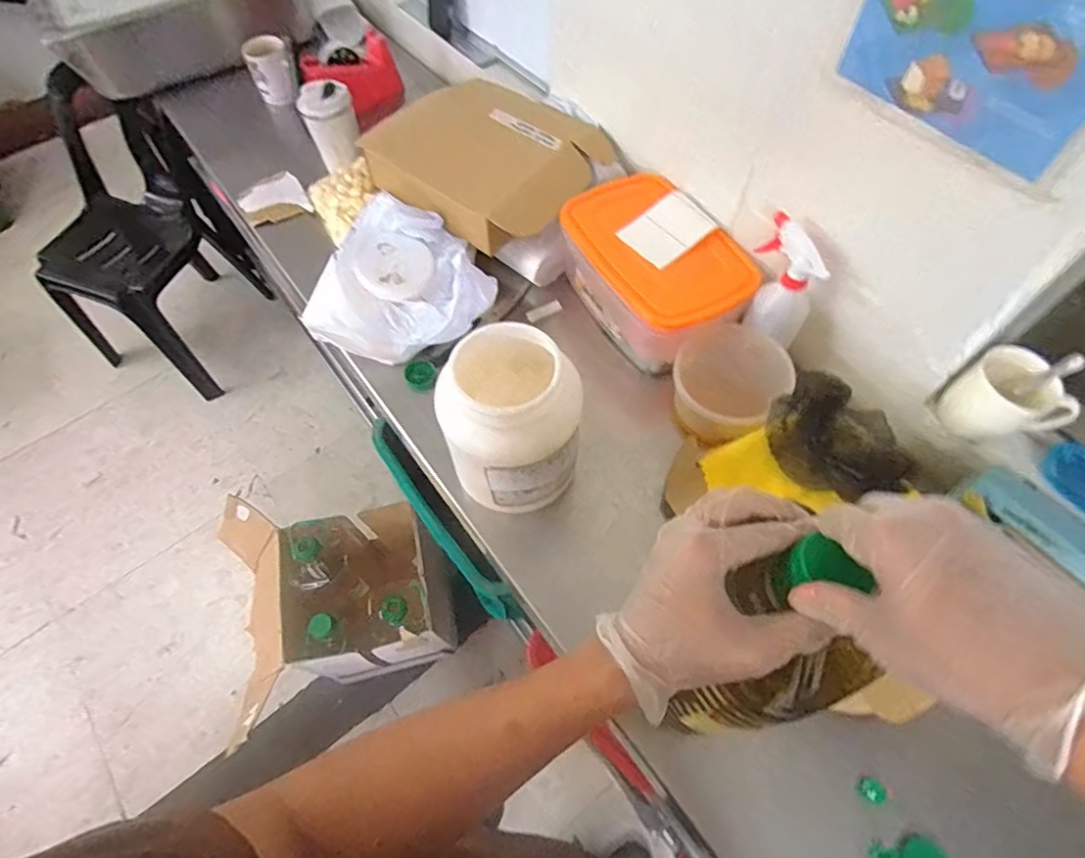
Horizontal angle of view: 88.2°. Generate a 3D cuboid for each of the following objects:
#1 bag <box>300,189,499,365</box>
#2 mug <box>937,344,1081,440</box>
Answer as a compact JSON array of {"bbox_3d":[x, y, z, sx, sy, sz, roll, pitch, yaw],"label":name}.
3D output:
[{"bbox_3d":[-0.191,-0.209,0.816,0.237,0.113,0.239,24,64,14],"label":"bag"},{"bbox_3d":[0.528,-0.028,0.639,0.073,0.085,0.105,-33,65,-16],"label":"mug"}]

